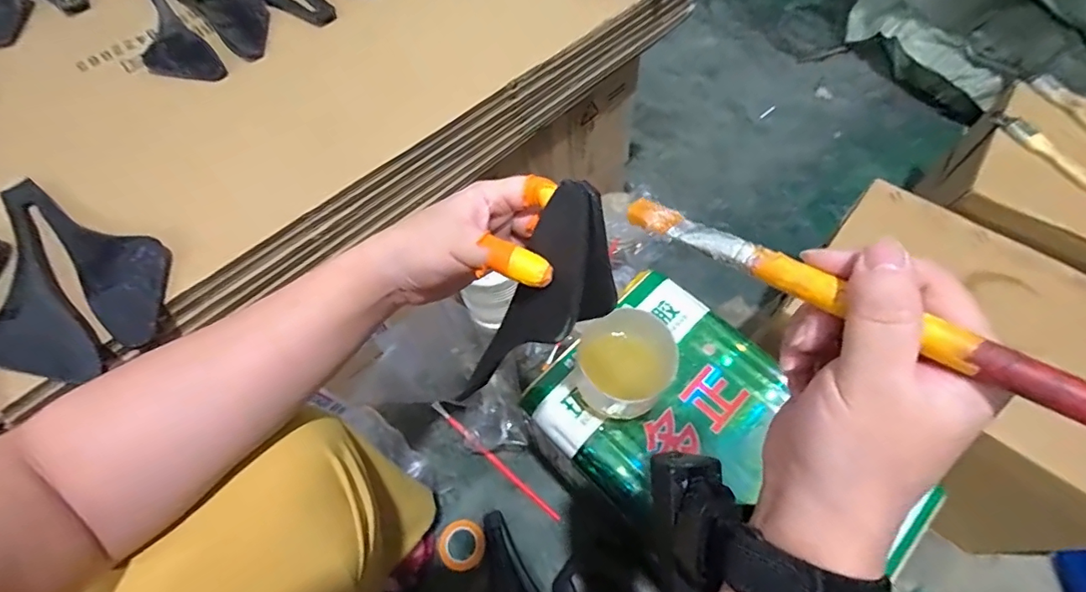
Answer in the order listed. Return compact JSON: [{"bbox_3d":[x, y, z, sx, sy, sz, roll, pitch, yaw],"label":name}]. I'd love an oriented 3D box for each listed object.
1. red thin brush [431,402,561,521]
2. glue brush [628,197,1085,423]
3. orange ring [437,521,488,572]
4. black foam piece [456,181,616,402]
[{"bbox_3d":[-0.076,0.239,0.714,0.253,0.014,0.011,36,70,20],"label":"red thin brush"},{"bbox_3d":[0.144,0.016,0.178,0.015,0.013,0.278,-43,51,-17],"label":"glue brush"},{"bbox_3d":[-0.110,0.341,0.660,0.060,0.013,0.062,-2,62,3],"label":"orange ring"},{"bbox_3d":[-0.002,0.018,0.348,0.047,0.214,0.054,-9,56,-39],"label":"black foam piece"}]

